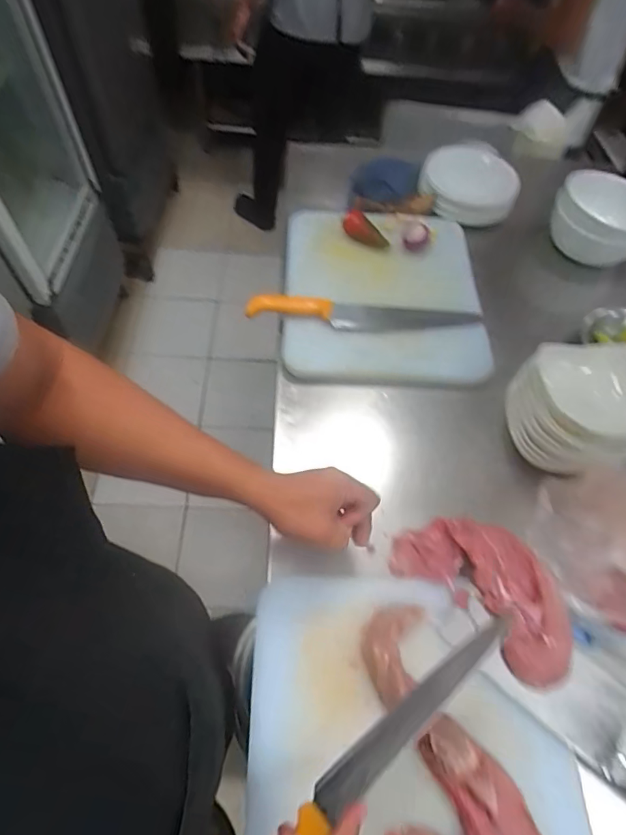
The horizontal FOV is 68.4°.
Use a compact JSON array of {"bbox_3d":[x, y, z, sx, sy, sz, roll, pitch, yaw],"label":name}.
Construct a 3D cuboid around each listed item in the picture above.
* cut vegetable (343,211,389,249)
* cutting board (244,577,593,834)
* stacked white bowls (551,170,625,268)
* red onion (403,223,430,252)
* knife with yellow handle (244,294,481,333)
[{"bbox_3d":[0.101,-0.353,0.879,0.094,0.029,0.035,37,62,-1],"label":"cut vegetable"},{"bbox_3d":[0.105,0.363,0.463,0.340,0.023,0.379,4,60,-5],"label":"cutting board"},{"bbox_3d":[0.584,-0.404,0.927,0.192,0.093,0.168,32,62,14],"label":"stacked white bowls"},{"bbox_3d":[0.194,-0.337,0.867,0.048,0.041,0.046,19,60,7],"label":"red onion"},{"bbox_3d":[0.084,-0.170,0.765,0.380,0.028,0.055,1,59,-3],"label":"knife with yellow handle"}]

